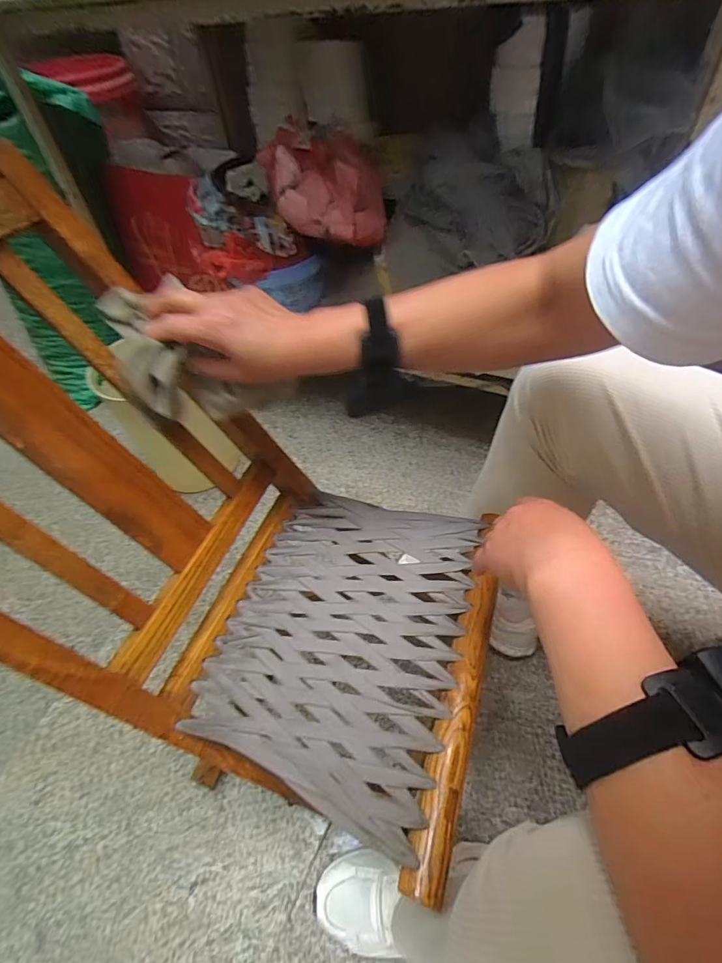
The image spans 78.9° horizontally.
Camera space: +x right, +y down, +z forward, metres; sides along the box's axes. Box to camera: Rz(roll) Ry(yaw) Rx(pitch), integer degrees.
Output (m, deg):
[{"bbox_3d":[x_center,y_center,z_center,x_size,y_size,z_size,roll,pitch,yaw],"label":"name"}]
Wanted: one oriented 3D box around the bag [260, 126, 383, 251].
[{"bbox_3d":[-0.071,-0.587,0.877,0.227,0.165,0.200,-11,50,-4],"label":"bag"}]

